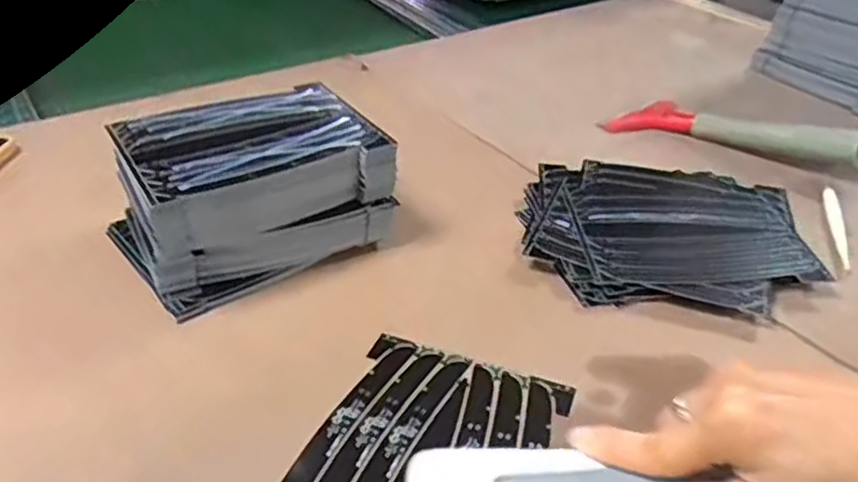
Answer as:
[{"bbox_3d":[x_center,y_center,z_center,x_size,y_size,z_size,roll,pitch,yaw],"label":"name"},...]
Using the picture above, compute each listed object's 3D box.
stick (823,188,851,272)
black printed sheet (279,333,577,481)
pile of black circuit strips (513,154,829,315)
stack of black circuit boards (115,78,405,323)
[{"bbox_3d":[0.315,-0.011,0.545,0.010,0.009,0.109,10,36,15],"label":"stick"},{"bbox_3d":[-0.004,0.110,0.356,0.114,0.004,0.157,13,35,17],"label":"black printed sheet"},{"bbox_3d":[0.173,-0.009,0.531,0.198,0.018,0.173,2,35,4],"label":"pile of black circuit strips"},{"bbox_3d":[-0.125,-0.036,0.496,0.174,0.088,0.119,-20,39,-26],"label":"stack of black circuit boards"}]

